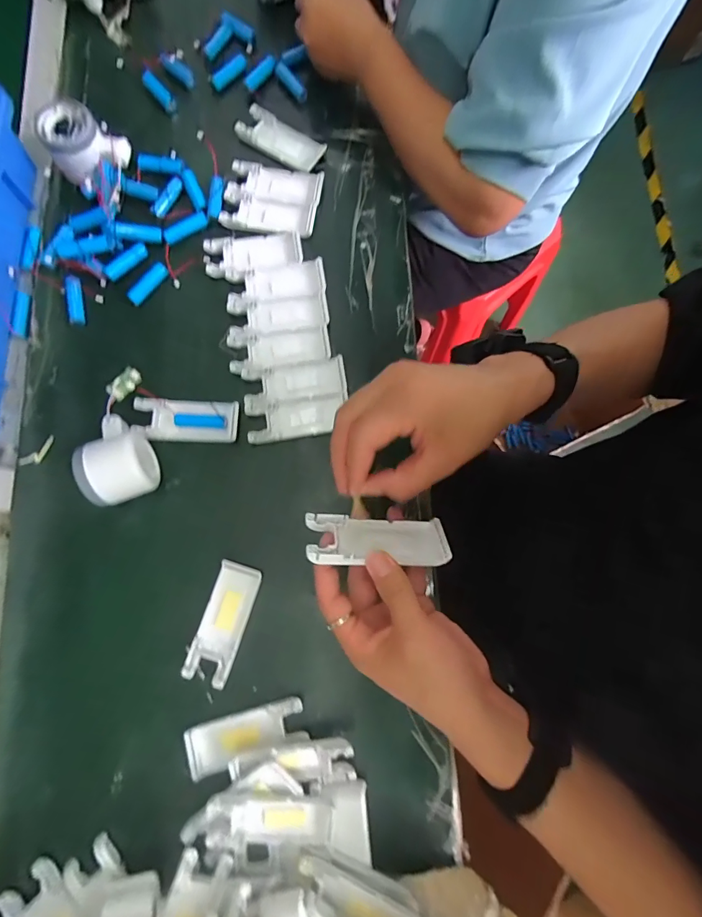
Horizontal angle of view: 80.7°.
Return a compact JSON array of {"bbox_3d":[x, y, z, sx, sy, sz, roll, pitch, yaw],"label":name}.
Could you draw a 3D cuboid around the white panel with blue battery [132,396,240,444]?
[{"bbox_3d":[-0.166,-0.039,0.418,0.102,0.010,0.042,2,78,0],"label":"white panel with blue battery"}]

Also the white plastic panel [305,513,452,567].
[{"bbox_3d":[0.020,0.059,0.302,0.103,0.008,0.039,5,42,-10],"label":"white plastic panel"}]

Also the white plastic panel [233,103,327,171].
[{"bbox_3d":[-0.081,-0.373,0.481,0.102,0.013,0.045,30,80,6],"label":"white plastic panel"}]

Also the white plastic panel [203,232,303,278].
[{"bbox_3d":[-0.107,-0.228,0.454,0.104,0.008,0.044,-9,79,-2],"label":"white plastic panel"}]

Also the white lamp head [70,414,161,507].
[{"bbox_3d":[-0.218,-0.001,0.384,0.052,0.051,0.083,-21,79,-4],"label":"white lamp head"}]

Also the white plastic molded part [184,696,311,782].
[{"bbox_3d":[-0.091,0.245,0.363,0.103,0.012,0.037,-15,80,-4],"label":"white plastic molded part"}]

